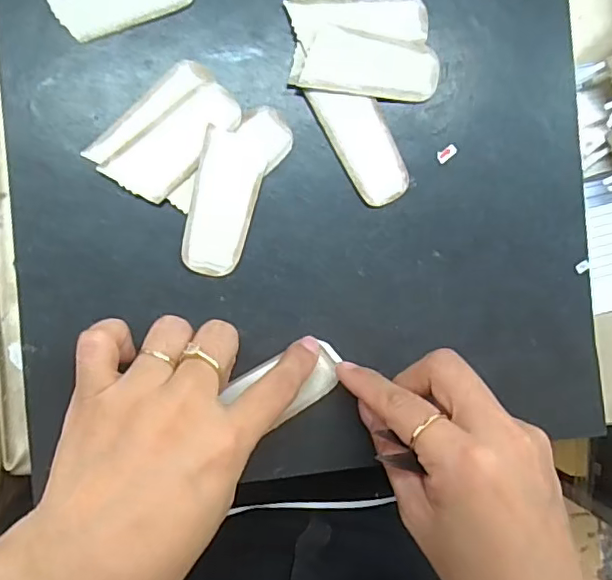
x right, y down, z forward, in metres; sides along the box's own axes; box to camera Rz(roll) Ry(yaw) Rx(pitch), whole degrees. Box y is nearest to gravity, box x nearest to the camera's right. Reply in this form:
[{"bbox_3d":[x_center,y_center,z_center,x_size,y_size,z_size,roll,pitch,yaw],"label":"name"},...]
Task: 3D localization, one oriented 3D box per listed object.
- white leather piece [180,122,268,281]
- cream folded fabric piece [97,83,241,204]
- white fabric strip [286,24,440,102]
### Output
[{"bbox_3d":[-0.042,-0.044,0.283,0.032,0.004,0.071,14,88,-7],"label":"white leather piece"},{"bbox_3d":[-0.064,-0.074,0.281,0.071,0.004,0.030,-41,94,-5],"label":"cream folded fabric piece"},{"bbox_3d":[0.031,-0.116,0.289,0.076,0.006,0.031,4,89,-7],"label":"white fabric strip"}]

